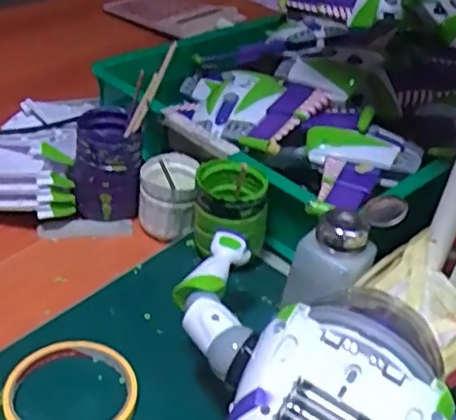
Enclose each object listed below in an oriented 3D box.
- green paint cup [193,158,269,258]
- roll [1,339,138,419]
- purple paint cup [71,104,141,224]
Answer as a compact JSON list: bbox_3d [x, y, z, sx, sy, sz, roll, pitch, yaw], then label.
[{"bbox_3d":[0.002,0.007,0.560,0.062,0.092,0.065,4,36,-3],"label":"green paint cup"},{"bbox_3d":[-0.109,0.128,0.435,0.089,0.017,0.085,4,36,-3],"label":"roll"},{"bbox_3d":[-0.118,-0.042,0.605,0.061,0.095,0.064,4,36,-3],"label":"purple paint cup"}]

